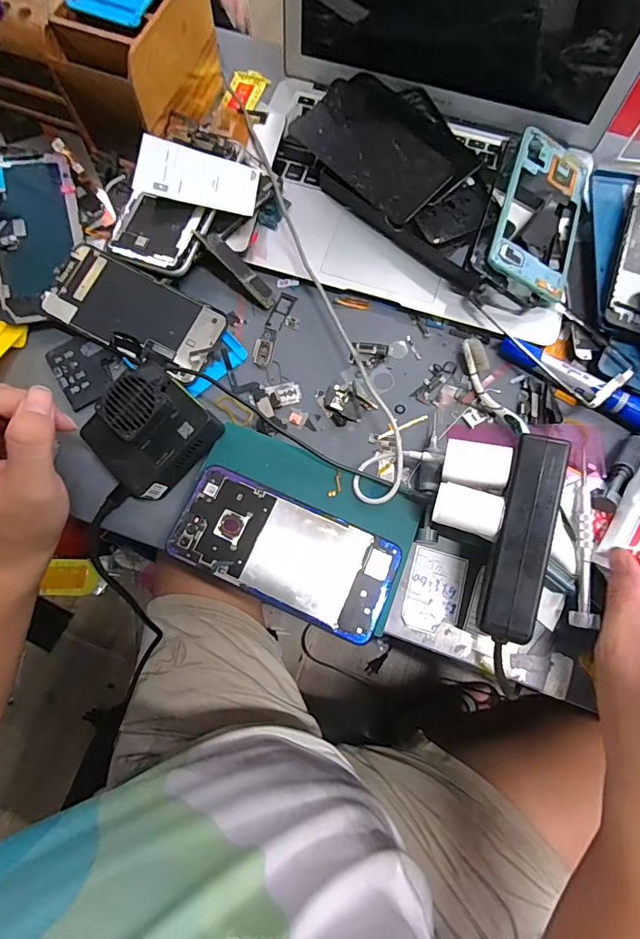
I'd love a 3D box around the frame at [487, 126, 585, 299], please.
[{"bbox_3d":[0.196,-0.227,0.386,0.076,0.007,0.160,23,75,-12],"label":"frame"}]

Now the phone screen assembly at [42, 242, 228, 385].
[{"bbox_3d":[-0.153,-0.131,0.363,0.141,0.010,0.067,26,81,1],"label":"phone screen assembly"}]

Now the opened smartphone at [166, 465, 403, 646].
[{"bbox_3d":[-0.024,0.057,0.306,0.153,0.004,0.070,24,75,5],"label":"opened smartphone"}]

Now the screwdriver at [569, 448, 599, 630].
[{"bbox_3d":[0.190,0.051,0.314,0.012,0.011,0.119,10,74,1],"label":"screwdriver"}]

